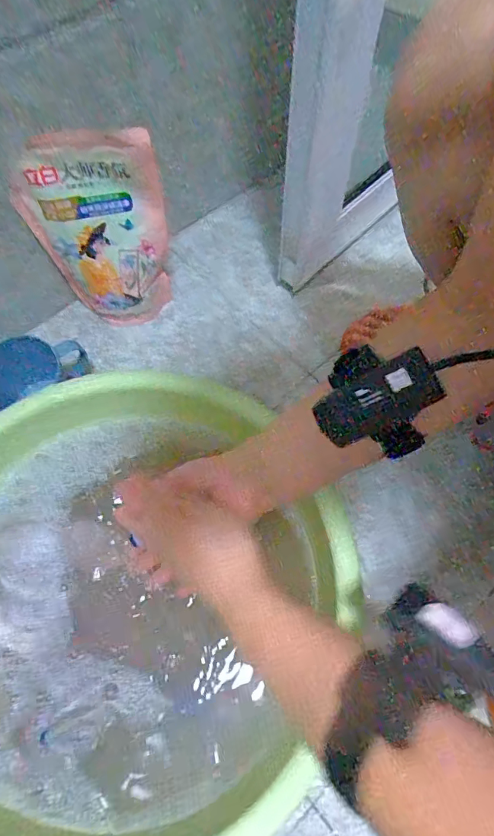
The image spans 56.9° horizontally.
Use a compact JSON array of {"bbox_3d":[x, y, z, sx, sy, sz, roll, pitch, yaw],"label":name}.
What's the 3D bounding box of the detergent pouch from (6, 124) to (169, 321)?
[{"bbox_3d":[-0.154,-0.184,0.490,0.142,0.217,0.046,-7,64,-4],"label":"detergent pouch"}]

